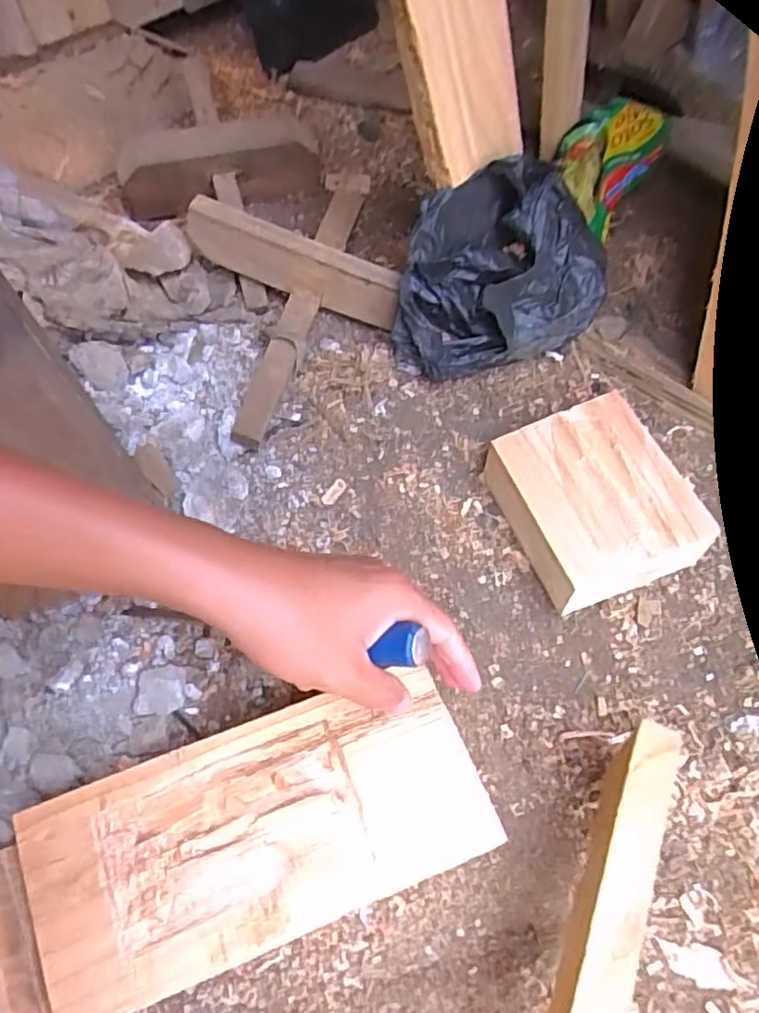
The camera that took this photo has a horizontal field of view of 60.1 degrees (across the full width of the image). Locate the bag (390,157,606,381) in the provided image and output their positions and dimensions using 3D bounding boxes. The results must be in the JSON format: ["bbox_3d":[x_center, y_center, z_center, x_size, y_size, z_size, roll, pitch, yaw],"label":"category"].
[{"bbox_3d":[0.101,-0.182,0.520,0.190,0.123,0.096,-23,64,-11],"label":"bag"}]

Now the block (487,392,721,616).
[{"bbox_3d":[0.153,-0.003,0.481,0.119,0.066,0.135,-18,70,-8],"label":"block"}]

